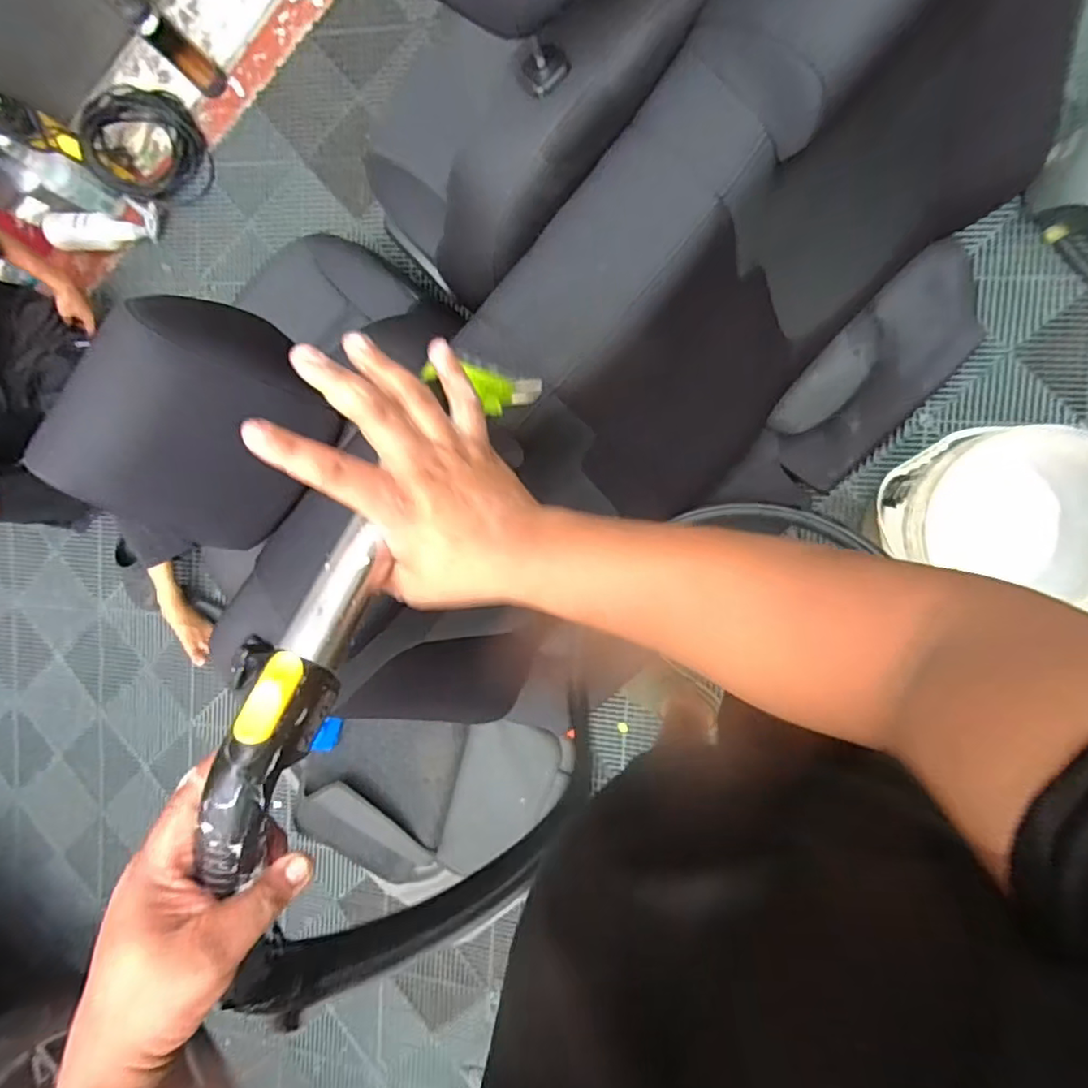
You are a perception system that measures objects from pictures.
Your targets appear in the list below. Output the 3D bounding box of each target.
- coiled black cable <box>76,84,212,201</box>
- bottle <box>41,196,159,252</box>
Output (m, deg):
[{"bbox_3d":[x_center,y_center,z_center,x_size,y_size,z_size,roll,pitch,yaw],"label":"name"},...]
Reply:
[{"bbox_3d":[-0.937,-0.945,1.432,0.316,0.092,0.256,35,97,6],"label":"coiled black cable"},{"bbox_3d":[-1.065,-0.770,1.454,0.294,0.083,0.079,-5,91,9],"label":"bottle"}]

